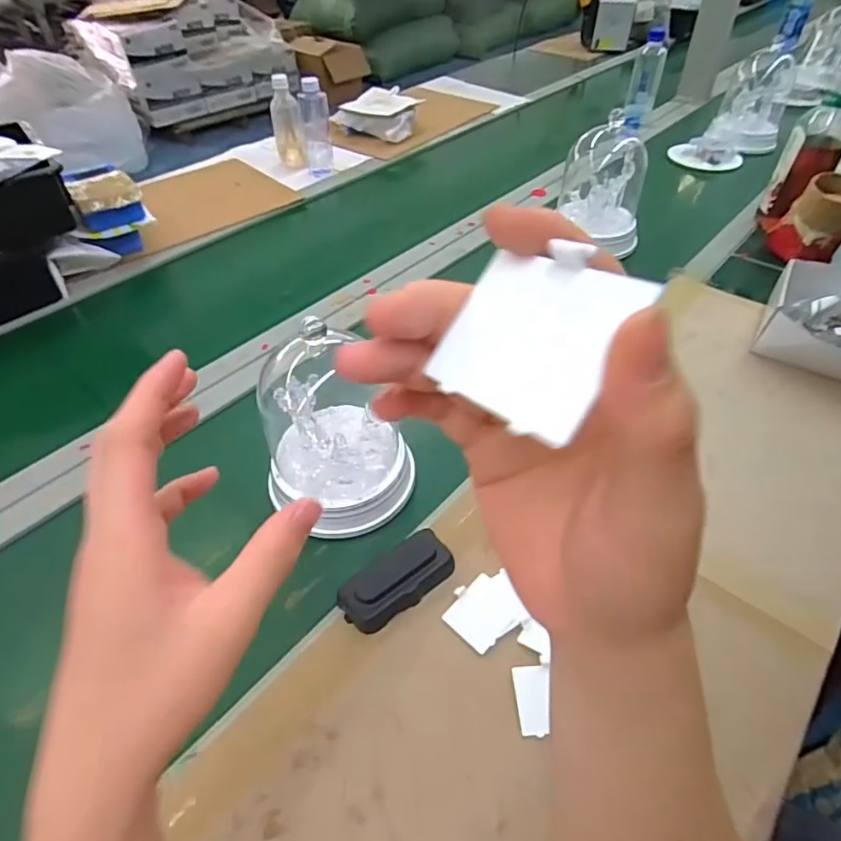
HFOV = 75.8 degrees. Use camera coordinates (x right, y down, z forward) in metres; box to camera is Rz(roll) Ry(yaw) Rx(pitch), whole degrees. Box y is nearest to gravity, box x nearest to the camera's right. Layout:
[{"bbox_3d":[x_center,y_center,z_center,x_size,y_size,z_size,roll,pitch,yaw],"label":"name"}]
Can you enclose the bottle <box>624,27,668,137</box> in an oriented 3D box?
[{"bbox_3d":[0.507,-0.752,1.228,0.064,0.208,0.074,12,48,13],"label":"bottle"}]

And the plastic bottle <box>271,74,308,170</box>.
[{"bbox_3d":[-0.283,-0.629,1.154,0.065,0.171,0.054,-10,47,-8],"label":"plastic bottle"}]

